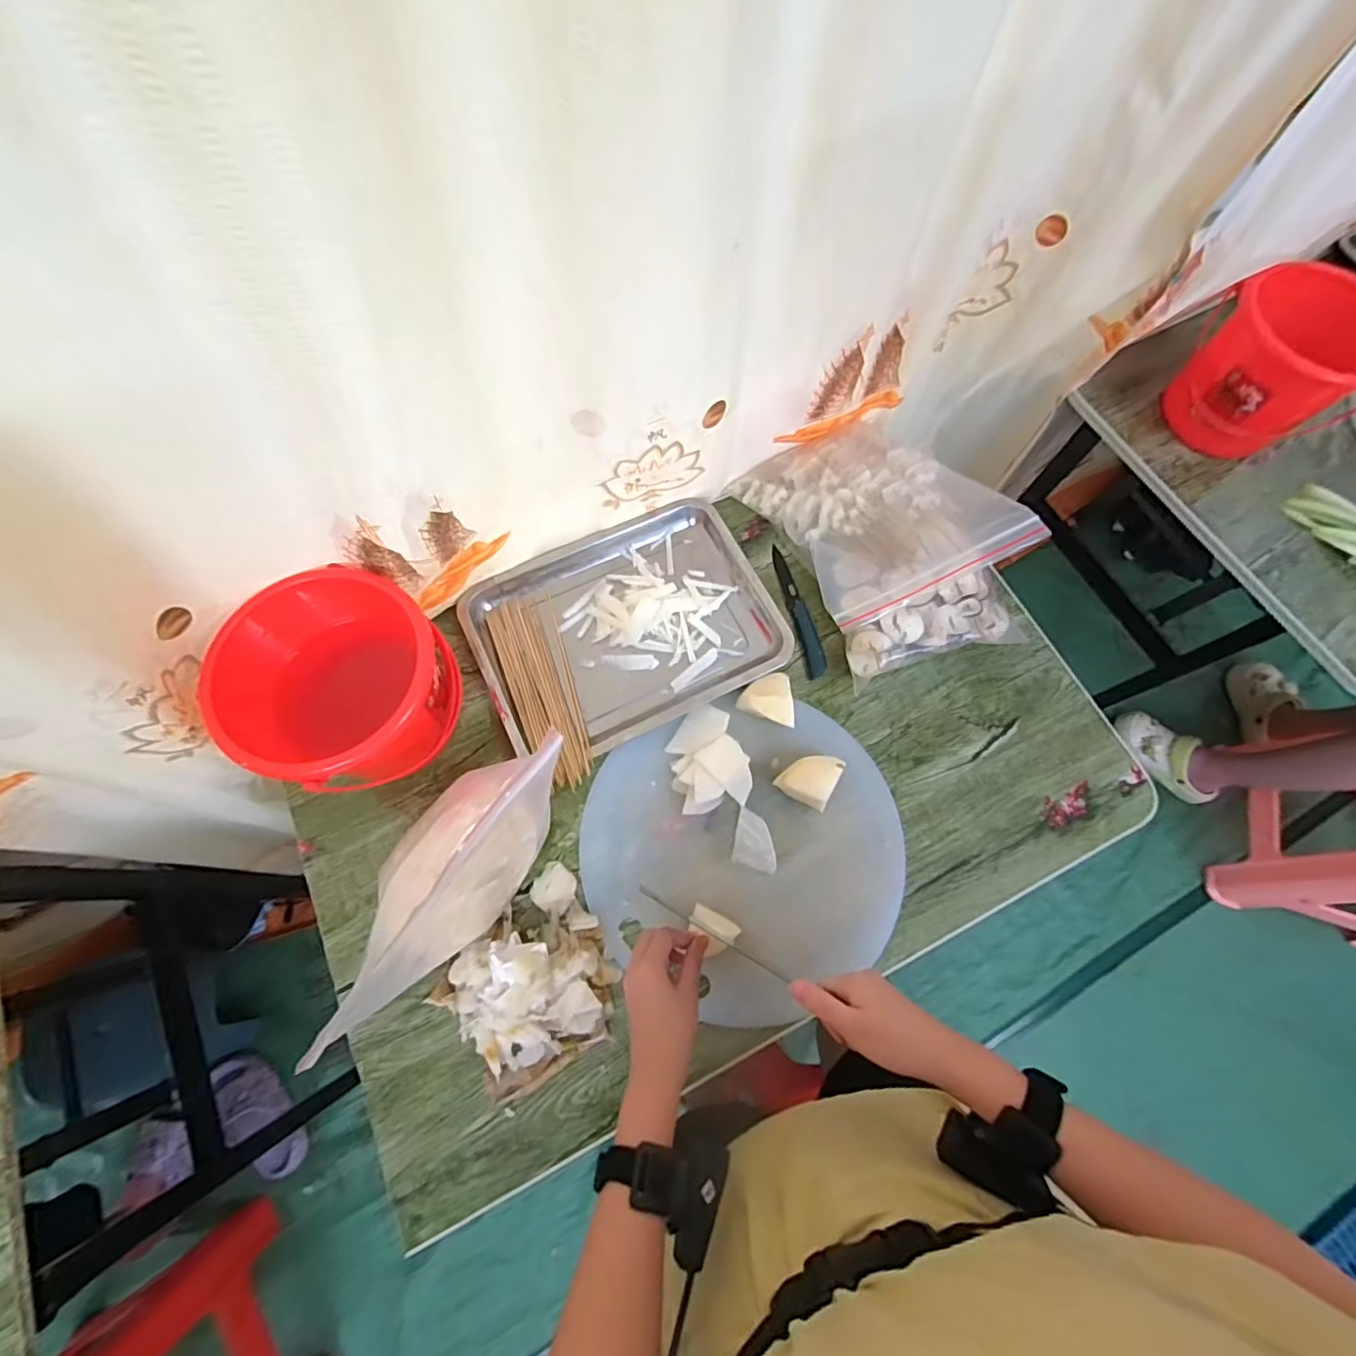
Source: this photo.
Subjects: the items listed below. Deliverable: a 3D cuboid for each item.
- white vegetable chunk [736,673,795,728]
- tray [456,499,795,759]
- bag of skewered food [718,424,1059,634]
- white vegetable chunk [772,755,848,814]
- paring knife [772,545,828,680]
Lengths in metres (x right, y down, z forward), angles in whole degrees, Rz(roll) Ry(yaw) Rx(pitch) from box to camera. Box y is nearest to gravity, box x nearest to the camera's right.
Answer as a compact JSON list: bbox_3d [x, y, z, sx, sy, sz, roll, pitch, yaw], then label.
[{"bbox_3d":[0.100,0.027,0.678,0.059,0.042,0.065,0,71,-2],"label":"white vegetable chunk"},{"bbox_3d":[-0.066,-0.068,0.721,0.351,0.022,0.269,-24,73,-10],"label":"tray"},{"bbox_3d":[0.233,-0.212,0.722,0.220,0.138,0.271,-22,73,-9],"label":"bag of skewered food"},{"bbox_3d":[0.143,0.113,0.651,0.061,0.047,0.054,19,71,5],"label":"white vegetable chunk"},{"bbox_3d":[0.154,-0.089,0.745,0.024,0.010,0.184,-12,72,-6],"label":"paring knife"}]

